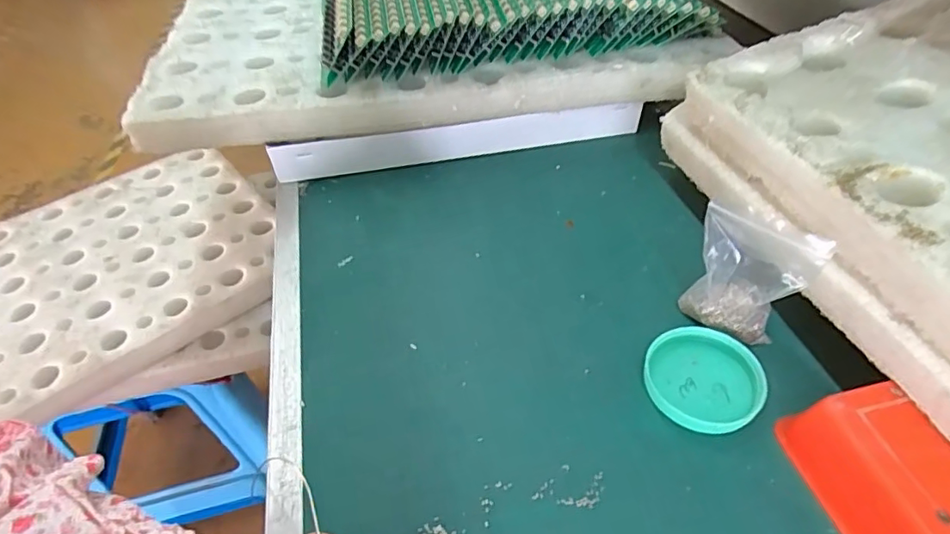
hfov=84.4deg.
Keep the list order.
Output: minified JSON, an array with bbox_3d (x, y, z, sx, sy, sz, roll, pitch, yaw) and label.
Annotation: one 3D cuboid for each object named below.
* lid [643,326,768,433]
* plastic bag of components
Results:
[{"bbox_3d":[0.139,0.067,0.320,0.065,0.015,0.063,-3,46,3],"label":"lid"},{"bbox_3d":[0.168,0.006,0.323,0.066,0.082,0.029,27,27,31],"label":"plastic bag of components"}]

